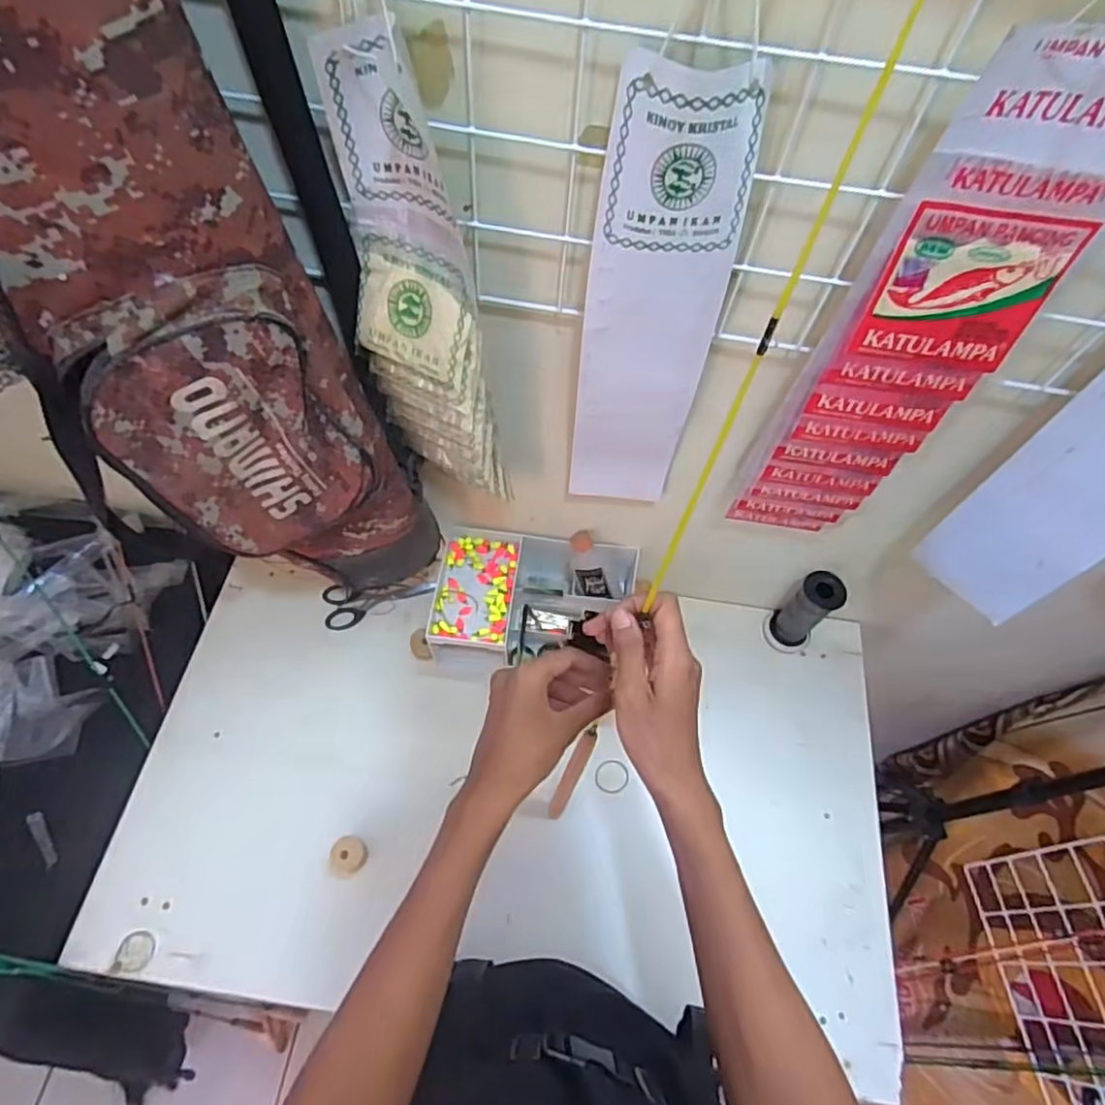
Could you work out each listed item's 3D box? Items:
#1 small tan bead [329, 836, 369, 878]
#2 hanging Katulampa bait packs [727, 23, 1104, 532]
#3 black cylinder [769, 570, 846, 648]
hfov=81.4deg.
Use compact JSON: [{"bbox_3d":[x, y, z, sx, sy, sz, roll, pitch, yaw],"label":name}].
[{"bbox_3d":[-0.214,0.324,0.682,0.036,0.045,0.038,2,60,-3],"label":"small tan bead"},{"bbox_3d":[0.246,-0.127,0.459,0.117,0.403,0.025,9,60,1],"label":"hanging Katulampa bait packs"},{"bbox_3d":[0.311,0.069,0.786,0.051,0.115,0.050,-33,68,-20],"label":"black cylinder"}]

